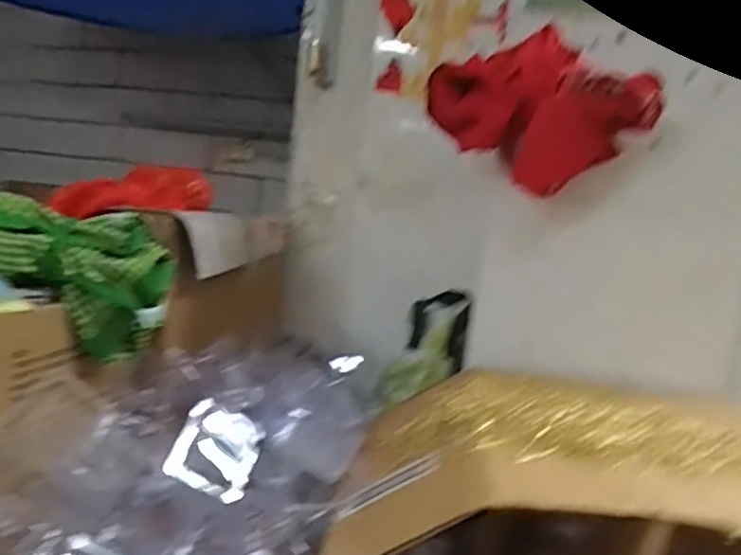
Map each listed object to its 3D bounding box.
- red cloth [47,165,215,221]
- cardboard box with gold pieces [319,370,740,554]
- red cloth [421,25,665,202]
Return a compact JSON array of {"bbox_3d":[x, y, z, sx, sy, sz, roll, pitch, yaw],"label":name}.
[{"bbox_3d":[-0.325,-0.117,0.851,0.199,0.069,0.076,6,6,-4],"label":"red cloth"},{"bbox_3d":[0.236,0.258,0.647,0.526,0.224,0.297,7,6,8],"label":"cardboard box with gold pieces"},{"bbox_3d":[0.212,-0.202,0.780,0.265,0.164,0.118,11,8,38],"label":"red cloth"}]

